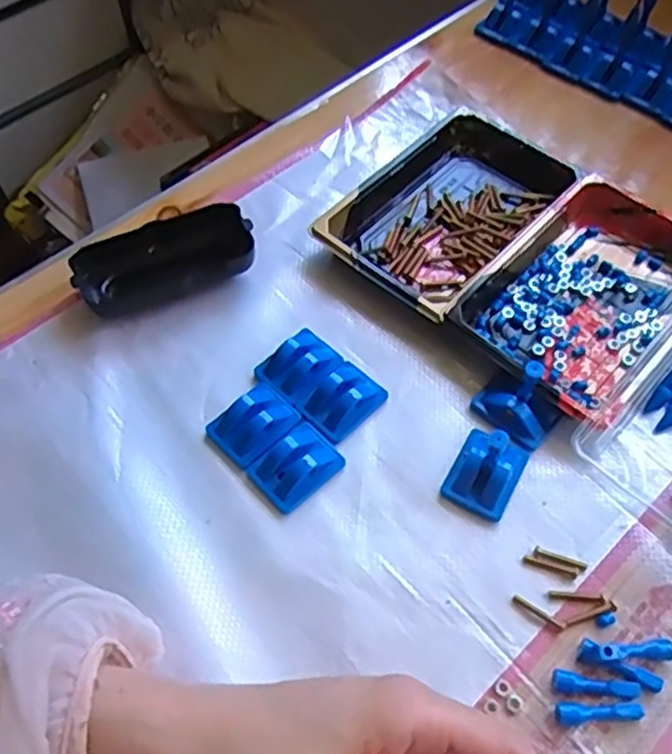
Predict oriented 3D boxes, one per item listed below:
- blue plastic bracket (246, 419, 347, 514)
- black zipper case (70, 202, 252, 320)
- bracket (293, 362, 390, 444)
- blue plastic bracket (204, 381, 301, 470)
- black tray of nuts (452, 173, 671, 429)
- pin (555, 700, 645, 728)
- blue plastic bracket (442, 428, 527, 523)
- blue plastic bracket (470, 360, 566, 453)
[{"bbox_3d":[-0.021,0.046,0.379,0.034,0.015,0.046,40,67,23],"label":"blue plastic bracket"},{"bbox_3d":[-0.108,-0.072,0.449,0.108,0.023,0.054,-23,60,-13],"label":"black zipper case"},{"bbox_3d":[0.005,0.011,0.397,0.033,0.016,0.045,39,66,23],"label":"bracket"},{"bbox_3d":[-0.045,0.025,0.392,0.045,0.011,0.038,-39,64,-21],"label":"blue plastic bracket"},{"bbox_3d":[0.153,-0.055,0.425,0.099,0.030,0.159,39,66,23],"label":"black tray of nuts"},{"bbox_3d":[0.117,0.149,0.313,0.037,0.007,0.009,-2,58,0],"label":"pin"},{"bbox_3d":[0.080,0.049,0.372,0.033,0.028,0.045,25,62,16],"label":"blue plastic bracket"},{"bbox_3d":[0.103,0.011,0.388,0.043,0.023,0.041,39,66,23],"label":"blue plastic bracket"}]

